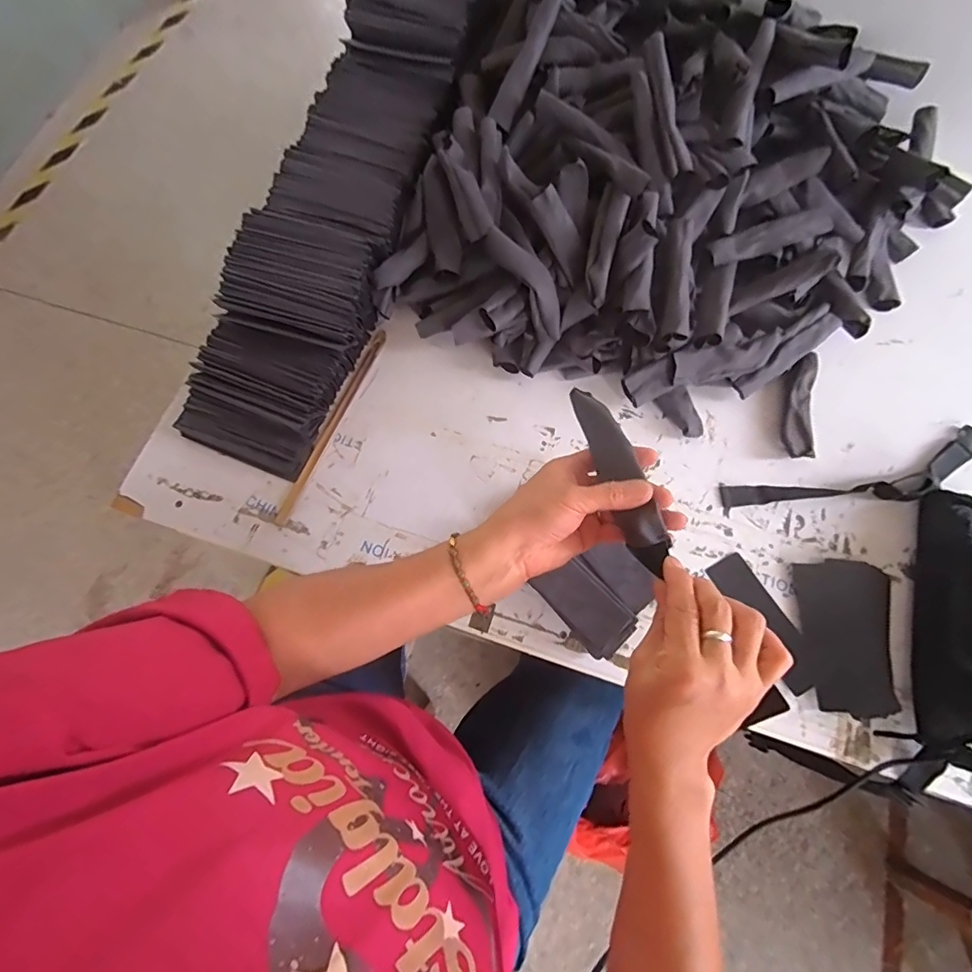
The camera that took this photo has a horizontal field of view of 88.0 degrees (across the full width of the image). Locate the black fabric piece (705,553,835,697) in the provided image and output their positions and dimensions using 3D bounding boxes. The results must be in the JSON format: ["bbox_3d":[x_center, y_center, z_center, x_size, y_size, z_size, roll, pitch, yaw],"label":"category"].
[{"bbox_3d":[0.301,0.145,0.542,0.043,0.010,0.149,-28,69,-8],"label":"black fabric piece"}]

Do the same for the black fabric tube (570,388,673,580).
[{"bbox_3d":[0.106,-0.011,0.399,0.027,0.025,0.158,-15,68,-5],"label":"black fabric tube"}]

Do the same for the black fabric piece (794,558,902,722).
[{"bbox_3d":[0.387,0.157,0.531,0.100,0.009,0.156,6,66,1],"label":"black fabric piece"}]

